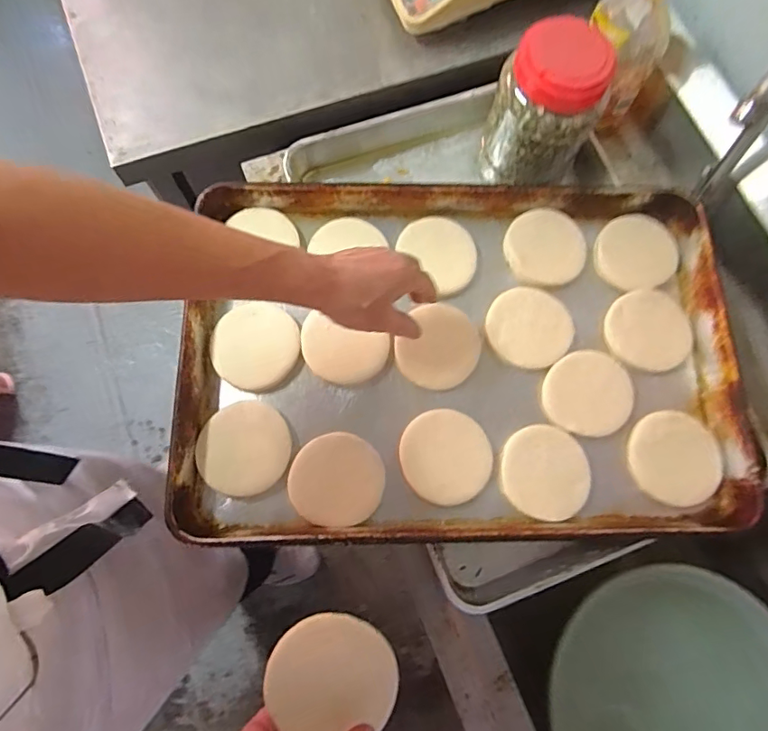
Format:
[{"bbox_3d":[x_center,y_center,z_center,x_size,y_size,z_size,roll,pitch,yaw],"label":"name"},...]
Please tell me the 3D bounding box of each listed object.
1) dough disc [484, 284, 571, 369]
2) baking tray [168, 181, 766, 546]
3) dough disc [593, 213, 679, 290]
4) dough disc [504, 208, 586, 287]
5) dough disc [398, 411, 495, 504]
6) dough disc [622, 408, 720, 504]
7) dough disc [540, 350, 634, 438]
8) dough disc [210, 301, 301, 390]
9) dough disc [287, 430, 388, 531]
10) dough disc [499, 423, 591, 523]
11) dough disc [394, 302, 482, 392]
[{"bbox_3d":[0.169,-0.045,0.586,0.096,0.010,0.096,1,76,-3],"label":"dough disc"},{"bbox_3d":[0.094,-0.016,0.576,0.615,0.053,0.401,0,76,-3],"label":"baking tray"},{"bbox_3d":[0.316,-0.143,0.631,0.108,0.007,0.094,-30,80,-10],"label":"dough disc"},{"bbox_3d":[0.199,-0.147,0.622,0.094,0.013,0.095,1,76,-3],"label":"dough disc"},{"bbox_3d":[0.066,0.097,0.540,0.092,0.014,0.097,1,76,-3],"label":"dough disc"},{"bbox_3d":[0.322,0.102,0.554,0.101,0.011,0.093,1,76,-3],"label":"dough disc"},{"bbox_3d":[0.233,0.031,0.570,0.111,0.006,0.092,-17,78,-7],"label":"dough disc"},{"bbox_3d":[-0.143,-0.023,0.564,0.097,0.010,0.091,1,76,-3],"label":"dough disc"},{"bbox_3d":[-0.049,0.120,0.530,0.096,0.014,0.092,1,76,-3],"label":"dough disc"},{"bbox_3d":[0.174,0.114,0.545,0.092,0.004,0.098,1,76,-3],"label":"dough disc"},{"bbox_3d":[0.066,-0.022,0.592,0.091,0.007,0.107,28,73,7],"label":"dough disc"}]

